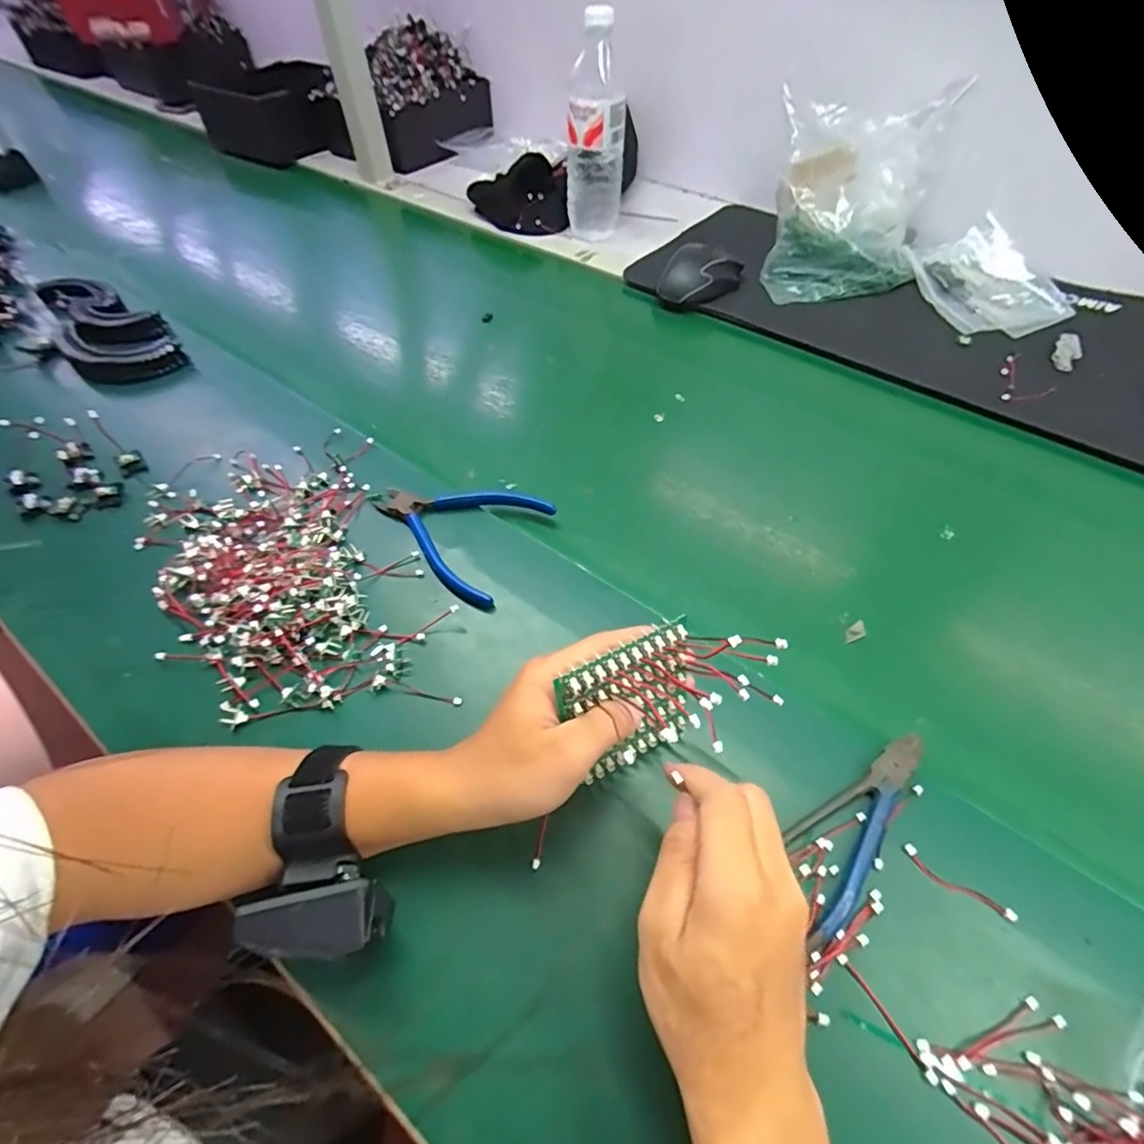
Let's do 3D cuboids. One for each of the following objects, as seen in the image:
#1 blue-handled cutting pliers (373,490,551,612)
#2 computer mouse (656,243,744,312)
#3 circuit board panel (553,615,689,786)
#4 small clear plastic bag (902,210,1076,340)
[{"bbox_3d":[-0.098,-0.035,0.450,0.133,0.016,0.106,17,50,19],"label":"blue-handled cutting pliers"},{"bbox_3d":[0.155,-0.356,0.677,0.108,0.046,0.062,-28,51,-21],"label":"computer mouse"},{"bbox_3d":[0.034,0.079,0.314,0.078,0.090,0.017,-22,39,-19],"label":"circuit board panel"},{"bbox_3d":[0.489,-0.349,0.671,0.146,0.042,0.177,-15,54,-12],"label":"small clear plastic bag"}]

